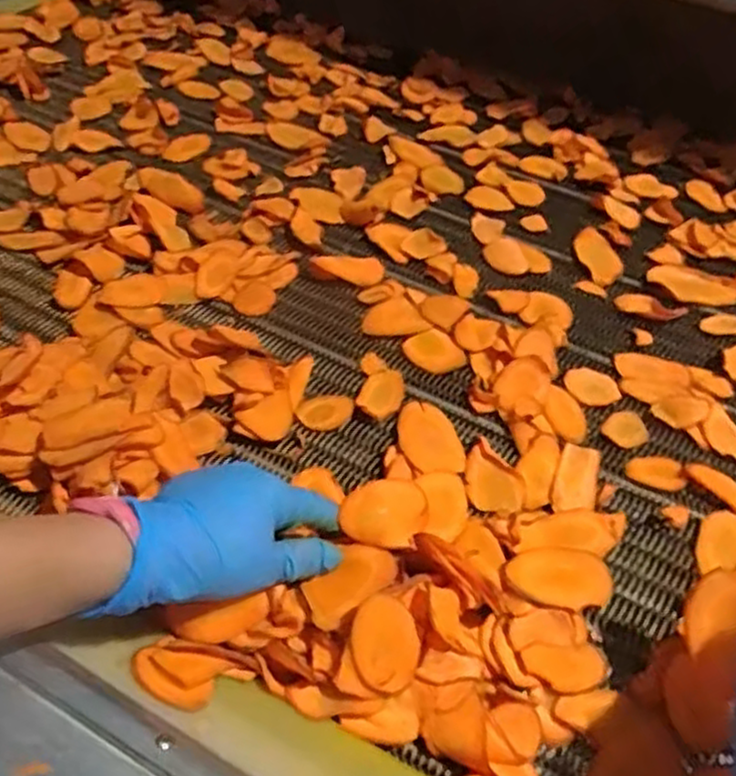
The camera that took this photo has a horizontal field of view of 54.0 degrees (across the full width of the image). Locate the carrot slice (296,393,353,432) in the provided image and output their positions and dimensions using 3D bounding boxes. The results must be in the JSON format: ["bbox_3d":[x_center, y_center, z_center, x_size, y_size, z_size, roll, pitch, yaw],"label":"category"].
[{"bbox_3d":[-0.032,0.018,0.544,0.042,0.005,0.030,-17,53,-19],"label":"carrot slice"}]

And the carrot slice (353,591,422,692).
[{"bbox_3d":[0.010,0.141,0.395,0.038,0.004,0.053,-21,98,-21],"label":"carrot slice"}]

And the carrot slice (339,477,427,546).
[{"bbox_3d":[0.012,0.077,0.443,0.056,0.016,0.040,-16,52,-18],"label":"carrot slice"}]

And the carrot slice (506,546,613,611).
[{"bbox_3d":[0.122,0.117,0.454,0.070,0.010,0.040,2,49,-3],"label":"carrot slice"}]

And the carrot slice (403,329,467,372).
[{"bbox_3d":[0.055,-0.030,0.588,0.050,0.008,0.034,23,51,14],"label":"carrot slice"}]

